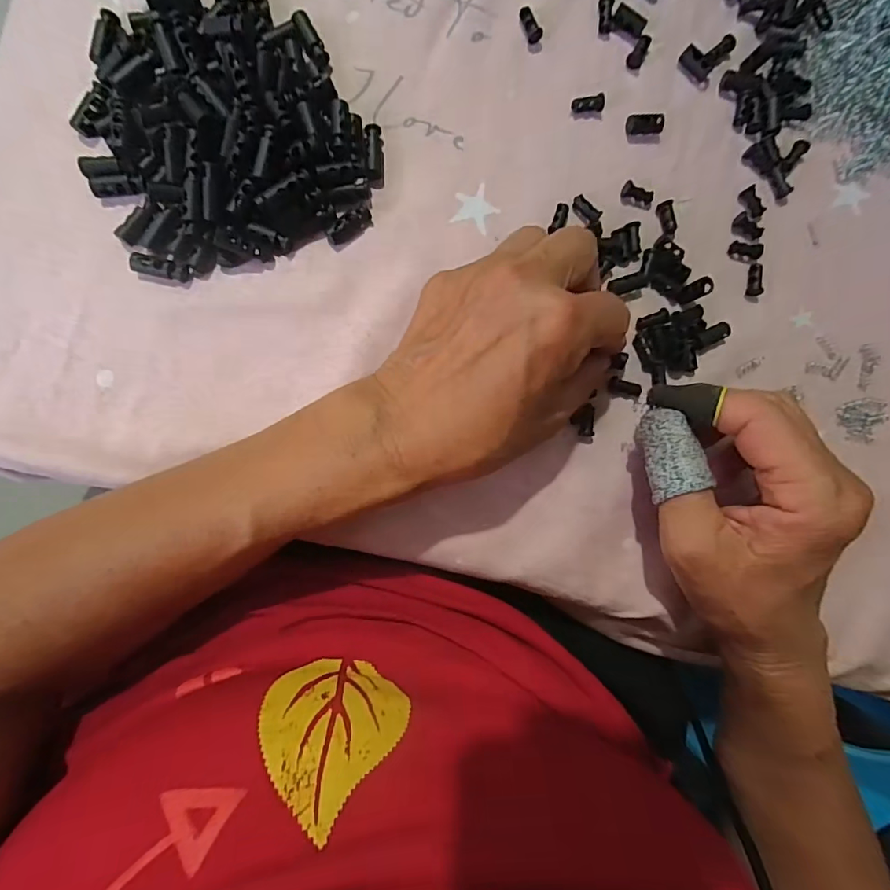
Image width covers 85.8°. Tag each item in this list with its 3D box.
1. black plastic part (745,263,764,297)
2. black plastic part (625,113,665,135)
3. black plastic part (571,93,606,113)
[{"bbox_3d":[0.171,-0.091,0.264,0.007,0.005,0.018,0,89,-5],"label":"black plastic part"},{"bbox_3d":[0.108,-0.173,0.259,0.019,0.009,0.009,3,89,8],"label":"black plastic part"},{"bbox_3d":[0.077,-0.184,0.257,0.017,0.005,0.007,-2,89,7],"label":"black plastic part"}]

